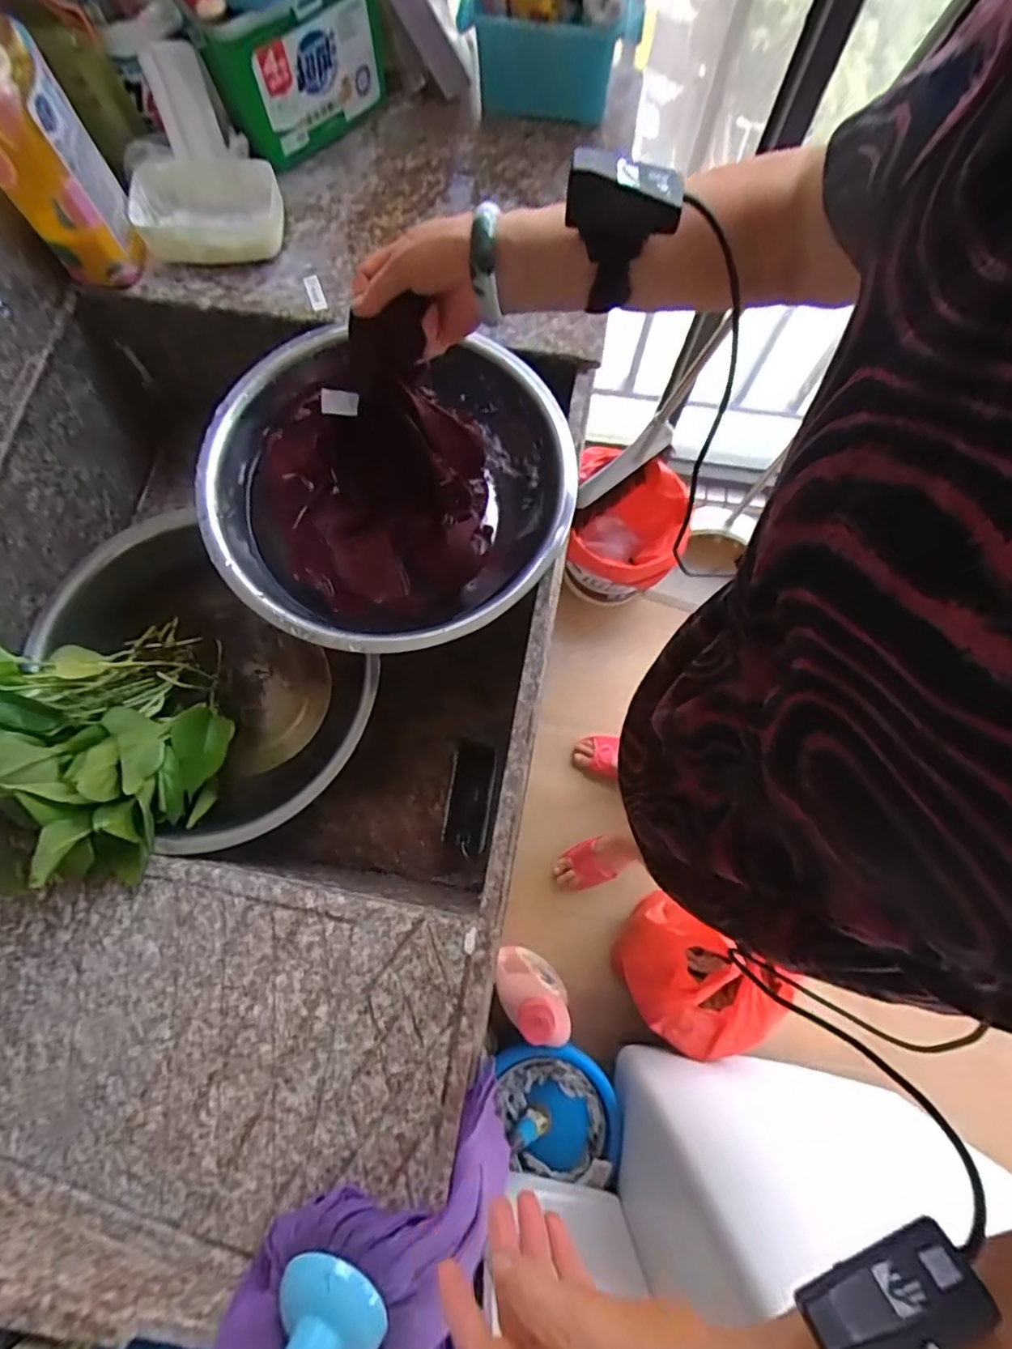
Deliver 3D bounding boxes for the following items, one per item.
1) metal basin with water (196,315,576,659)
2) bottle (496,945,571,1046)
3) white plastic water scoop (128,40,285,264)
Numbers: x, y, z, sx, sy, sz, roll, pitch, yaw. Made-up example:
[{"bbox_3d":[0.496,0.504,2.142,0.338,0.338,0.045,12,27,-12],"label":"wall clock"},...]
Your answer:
[{"bbox_3d":[-0.125,-0.174,0.593,0.349,0.136,0.315,12,76,3],"label":"metal basin with water"},{"bbox_3d":[0.058,0.581,1.046,0.089,0.279,0.136,-30,78,-7],"label":"bottle"},{"bbox_3d":[-0.330,-0.528,0.600,0.143,0.087,0.175,-25,77,-6],"label":"white plastic water scoop"}]

